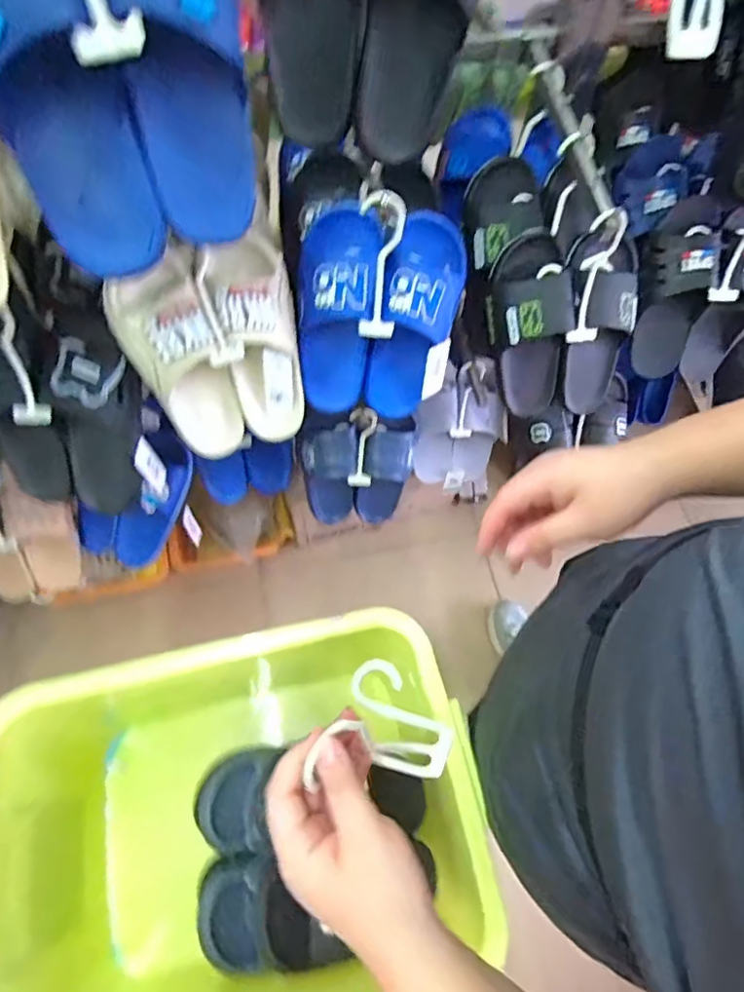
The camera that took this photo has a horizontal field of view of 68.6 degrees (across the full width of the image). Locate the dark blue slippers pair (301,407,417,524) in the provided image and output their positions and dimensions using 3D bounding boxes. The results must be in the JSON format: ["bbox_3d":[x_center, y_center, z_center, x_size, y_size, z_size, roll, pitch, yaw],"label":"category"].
[{"bbox_3d":[-0.027,-0.053,1.014,0.201,0.269,0.080,7,40,2],"label":"dark blue slippers pair"}]

